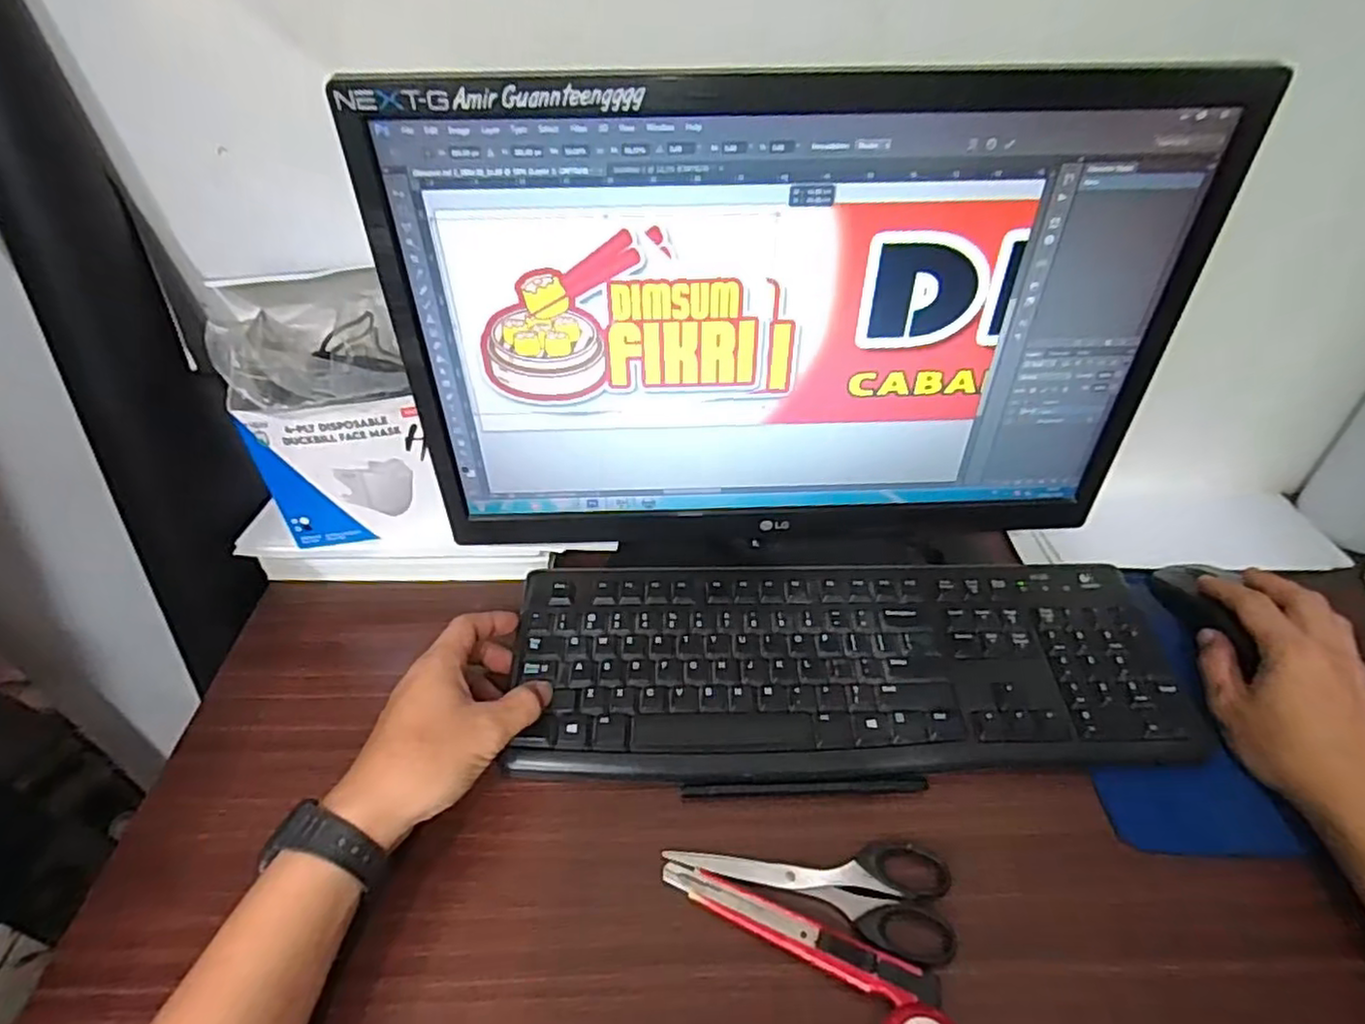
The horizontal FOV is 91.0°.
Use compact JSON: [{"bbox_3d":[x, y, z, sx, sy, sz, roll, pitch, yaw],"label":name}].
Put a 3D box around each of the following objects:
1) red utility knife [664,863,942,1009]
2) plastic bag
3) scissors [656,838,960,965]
[{"bbox_3d":[0.057,0.217,0.347,0.144,0.012,0.019,18,52,17],"label":"red utility knife"},{"bbox_3d":[-0.238,-0.113,0.431,0.103,0.049,0.125,-14,44,-16],"label":"plastic bag"},{"bbox_3d":[0.070,0.202,0.369,0.152,0.005,0.056,8,49,8],"label":"scissors"}]

